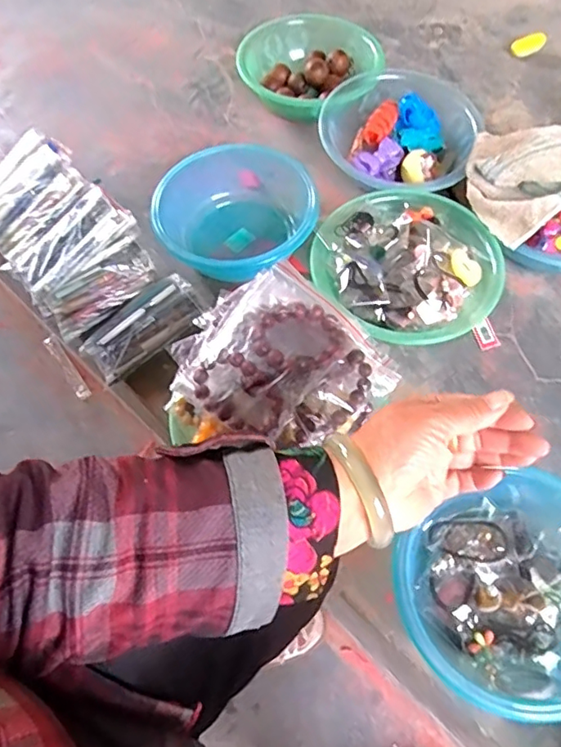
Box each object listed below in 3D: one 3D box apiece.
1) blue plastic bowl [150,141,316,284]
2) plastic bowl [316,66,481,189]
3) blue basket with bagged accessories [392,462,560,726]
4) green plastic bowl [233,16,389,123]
[{"bbox_3d":[-0.068,-0.218,0.767,0.207,0.095,0.238,-8,62,-3],"label":"blue plastic bowl"},{"bbox_3d":[0.175,-0.354,0.827,0.222,0.085,0.216,0,62,1],"label":"plastic bowl"},{"bbox_3d":[0.236,0.215,0.542,0.224,0.064,0.193,-32,66,-15],"label":"blue basket with bagged accessories"},{"bbox_3d":[0.049,-0.502,0.910,0.232,0.075,0.198,8,62,5],"label":"green plastic bowl"}]

